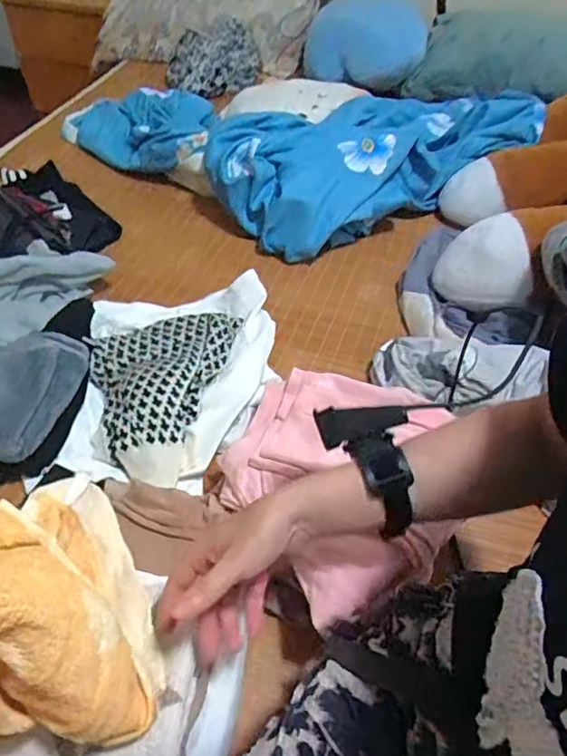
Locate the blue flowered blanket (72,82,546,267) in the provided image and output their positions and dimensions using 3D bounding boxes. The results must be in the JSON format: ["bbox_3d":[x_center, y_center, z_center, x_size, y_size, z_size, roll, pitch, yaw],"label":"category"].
[{"bbox_3d":[0.032,-0.573,1.214,0.741,0.137,0.792,-32,57,-27],"label":"blue flowered blanket"}]

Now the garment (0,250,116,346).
[{"bbox_3d":[-0.374,-0.134,0.825,0.090,0.103,0.261,32,54,23],"label":"garment"}]

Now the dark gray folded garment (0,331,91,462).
[{"bbox_3d":[-0.362,0.008,0.695,0.194,0.059,0.172,13,49,9],"label":"dark gray folded garment"}]

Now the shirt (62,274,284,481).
[{"bbox_3d":[-0.147,-0.010,0.756,0.264,0.077,0.344,0,48,-2],"label":"shirt"}]

